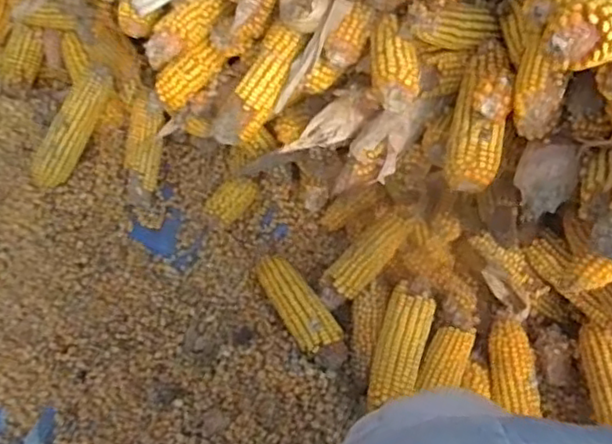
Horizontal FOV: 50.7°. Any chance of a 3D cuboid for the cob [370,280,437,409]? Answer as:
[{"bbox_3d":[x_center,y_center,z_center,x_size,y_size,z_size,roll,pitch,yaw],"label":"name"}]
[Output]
[{"bbox_3d":[0.112,0.151,0.765,0.054,0.047,0.152,19,60,7],"label":"cob"}]

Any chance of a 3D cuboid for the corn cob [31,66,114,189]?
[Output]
[{"bbox_3d":[-0.312,-0.126,0.870,0.053,0.046,0.178,28,91,13],"label":"corn cob"}]

